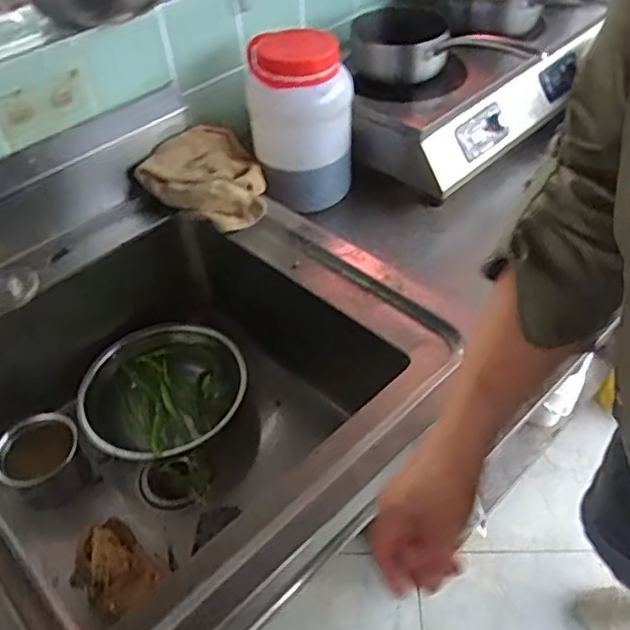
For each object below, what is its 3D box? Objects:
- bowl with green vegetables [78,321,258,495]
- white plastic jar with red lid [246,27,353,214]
[{"bbox_3d":[-0.240,0.155,1.051,0.259,0.125,0.258,-3,46,3],"label":"bowl with green vegetables"},{"bbox_3d":[-0.022,-0.322,1.048,0.163,0.245,0.155,-3,46,3],"label":"white plastic jar with red lid"}]

